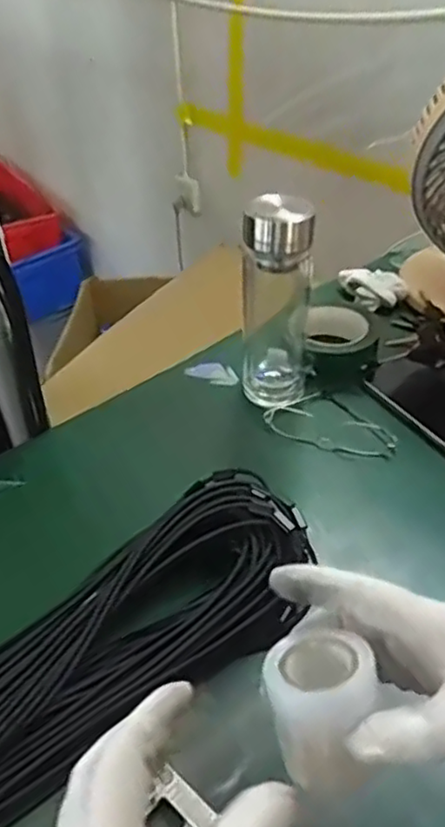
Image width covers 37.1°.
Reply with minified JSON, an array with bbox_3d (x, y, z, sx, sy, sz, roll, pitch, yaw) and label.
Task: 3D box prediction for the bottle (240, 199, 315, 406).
[{"bbox_3d":[0.054,-0.113,0.661,0.068,0.209,0.071,4,41,8],"label":"bottle"}]

